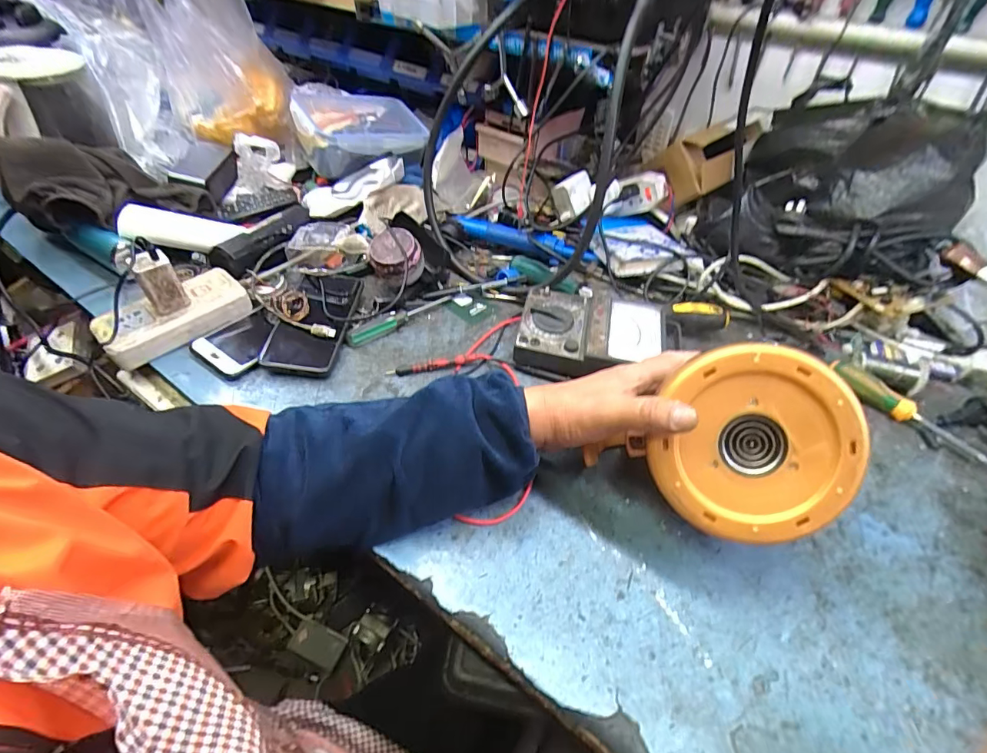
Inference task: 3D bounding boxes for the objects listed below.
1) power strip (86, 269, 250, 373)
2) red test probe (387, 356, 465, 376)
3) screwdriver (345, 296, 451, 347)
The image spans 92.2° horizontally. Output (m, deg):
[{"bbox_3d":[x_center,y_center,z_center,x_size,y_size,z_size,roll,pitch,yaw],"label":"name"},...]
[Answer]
[{"bbox_3d":[-0.357,-0.069,0.532,0.067,0.043,0.148,35,52,27],"label":"power strip"},{"bbox_3d":[-0.074,-0.010,0.526,0.088,0.017,0.013,-4,46,-8],"label":"red test probe"},{"bbox_3d":[-0.111,-0.072,0.579,0.143,0.018,0.018,-30,54,-29],"label":"screwdriver"}]

